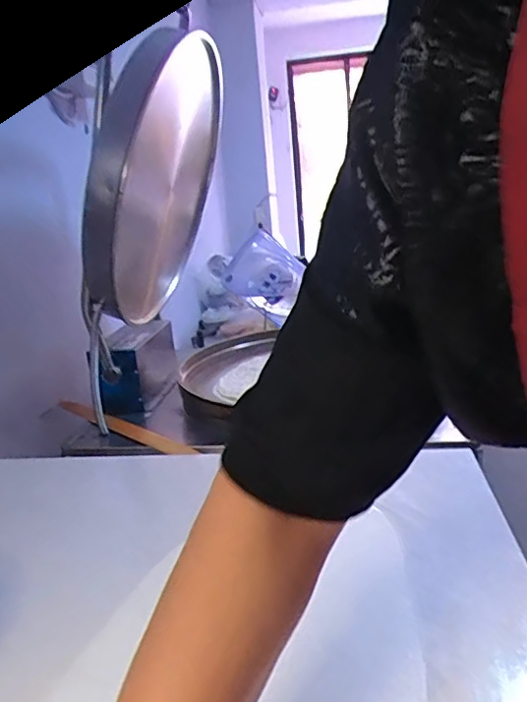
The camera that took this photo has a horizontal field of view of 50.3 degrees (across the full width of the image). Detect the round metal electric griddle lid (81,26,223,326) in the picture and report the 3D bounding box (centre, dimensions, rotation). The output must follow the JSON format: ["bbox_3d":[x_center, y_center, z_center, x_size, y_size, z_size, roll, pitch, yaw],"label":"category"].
[{"bbox_3d":[-0.211,-0.355,1.176,0.065,0.542,0.598,14,38,6],"label":"round metal electric griddle lid"}]

